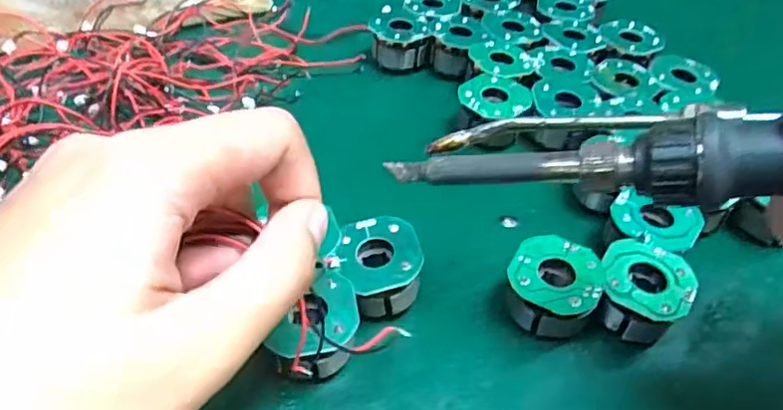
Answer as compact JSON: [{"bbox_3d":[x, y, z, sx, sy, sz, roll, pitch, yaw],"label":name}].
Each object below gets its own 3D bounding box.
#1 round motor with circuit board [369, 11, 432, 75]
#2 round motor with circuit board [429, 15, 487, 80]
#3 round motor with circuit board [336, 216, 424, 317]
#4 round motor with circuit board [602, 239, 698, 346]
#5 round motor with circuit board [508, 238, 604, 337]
[{"bbox_3d":[0.004,-0.084,0.312,0.027,0.024,0.024,-15,49,-17],"label":"round motor with circuit board"},{"bbox_3d":[0.035,-0.083,0.314,0.025,0.020,0.029,22,49,16],"label":"round motor with circuit board"},{"bbox_3d":[-0.004,0.023,0.208,0.027,0.023,0.030,-3,47,-6],"label":"round motor with circuit board"},{"bbox_3d":[0.085,0.031,0.207,0.029,0.022,0.030,2,47,-2],"label":"round motor with circuit board"},{"bbox_3d":[0.054,0.030,0.206,0.029,0.023,0.032,15,48,11],"label":"round motor with circuit board"}]

